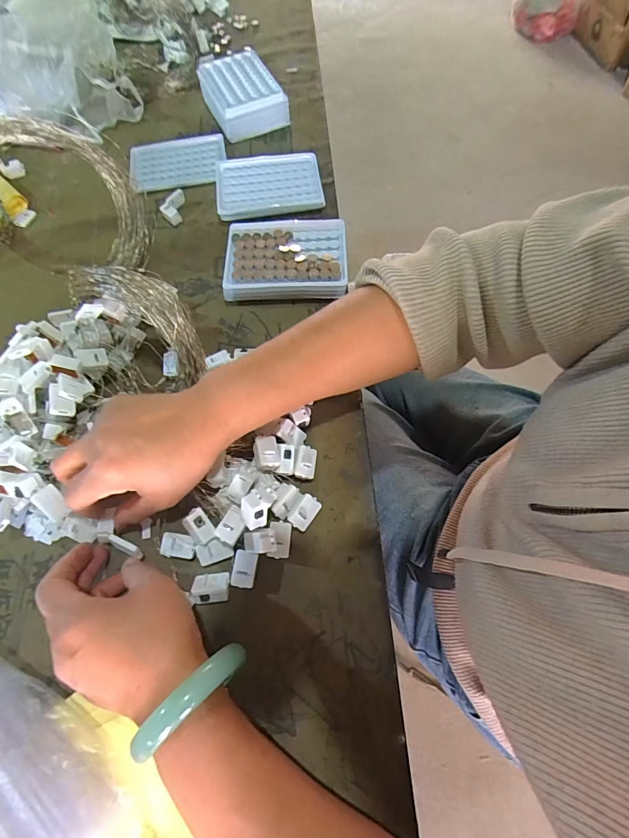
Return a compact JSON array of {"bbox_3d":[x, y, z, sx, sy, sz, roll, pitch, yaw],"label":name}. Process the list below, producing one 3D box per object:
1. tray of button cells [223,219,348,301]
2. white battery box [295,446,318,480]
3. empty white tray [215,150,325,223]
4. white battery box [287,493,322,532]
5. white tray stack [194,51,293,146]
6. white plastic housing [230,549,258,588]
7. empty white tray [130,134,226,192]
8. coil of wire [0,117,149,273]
[{"bbox_3d":[-0.031,-0.176,0.435,0.131,0.024,0.102,-2,64,1],"label":"tray of button cells"},{"bbox_3d":[-0.007,0.038,0.337,0.015,0.017,0.028,6,65,5],"label":"white battery box"},{"bbox_3d":[-0.058,-0.294,0.492,0.129,0.022,0.090,-7,64,-2],"label":"empty white tray"},{"bbox_3d":[-0.008,0.077,0.319,0.018,0.017,0.027,30,69,15],"label":"white battery box"},{"bbox_3d":[-0.110,-0.478,0.571,0.097,0.040,0.151,-25,66,-10],"label":"white tray stack"},{"bbox_3d":[-0.053,0.117,0.303,0.018,0.011,0.026,6,65,5],"label":"white plastic housing"},{"bbox_3d":[-0.187,-0.352,0.535,0.130,0.006,0.095,-12,64,-4],"label":"empty white tray"},{"bbox_3d":[-0.297,-0.228,0.416,0.198,0.129,0.086,-5,64,0],"label":"coil of wire"}]

